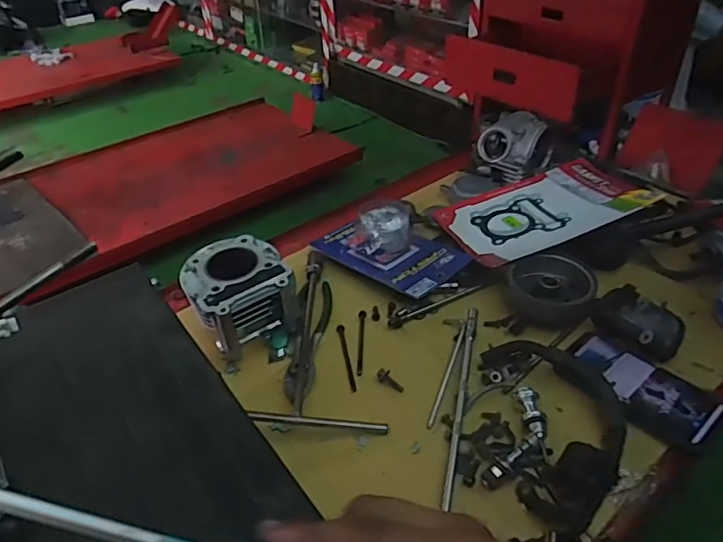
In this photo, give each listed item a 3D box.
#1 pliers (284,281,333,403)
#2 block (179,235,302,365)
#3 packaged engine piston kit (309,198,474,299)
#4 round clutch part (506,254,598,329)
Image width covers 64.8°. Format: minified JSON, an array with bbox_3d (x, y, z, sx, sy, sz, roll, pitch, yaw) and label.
[{"bbox_3d":[-0.063,0.075,0.684,0.040,0.028,0.192,1,38,3],"label":"pliers"},{"bbox_3d":[-0.145,0.025,0.690,0.121,0.077,0.129,-23,43,-24],"label":"block"},{"bbox_3d":[0.044,-0.045,0.789,0.122,0.068,0.199,-32,47,-33],"label":"packaged engine piston kit"},{"bbox_3d":[0.238,0.022,0.720,0.106,0.035,0.100,-1,38,1],"label":"round clutch part"}]

